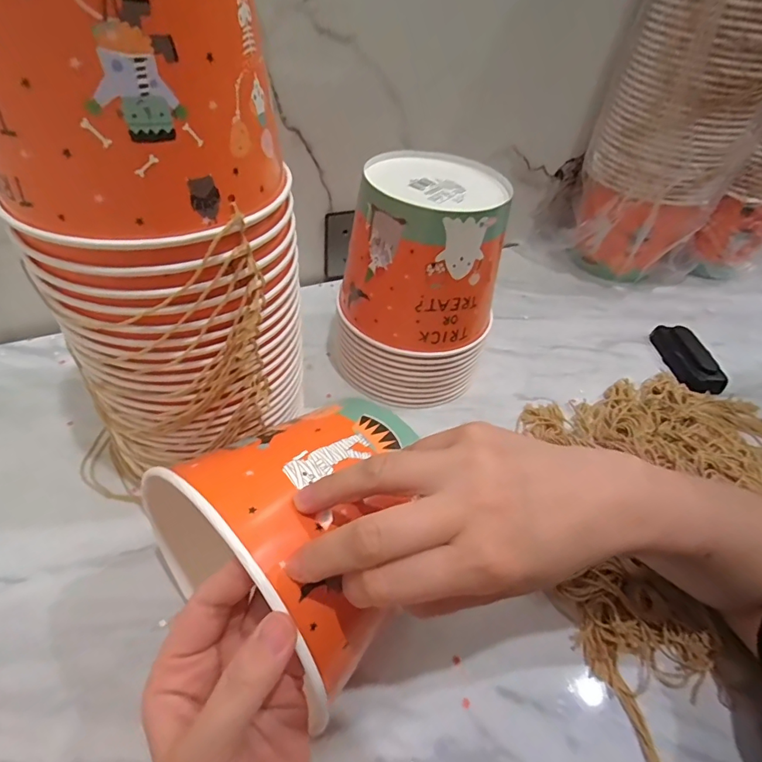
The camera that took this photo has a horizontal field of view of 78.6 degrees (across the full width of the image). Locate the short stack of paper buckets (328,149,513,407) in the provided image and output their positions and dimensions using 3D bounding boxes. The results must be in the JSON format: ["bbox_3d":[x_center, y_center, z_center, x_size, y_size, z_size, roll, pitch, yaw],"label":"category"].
[{"bbox_3d":[0.039,-0.094,0.467,0.148,0.205,0.144,10,46,2],"label":"short stack of paper buckets"}]

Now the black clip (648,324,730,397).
[{"bbox_3d":[0.378,-0.033,0.574,0.046,0.026,0.110,-1,46,-8],"label":"black clip"}]

